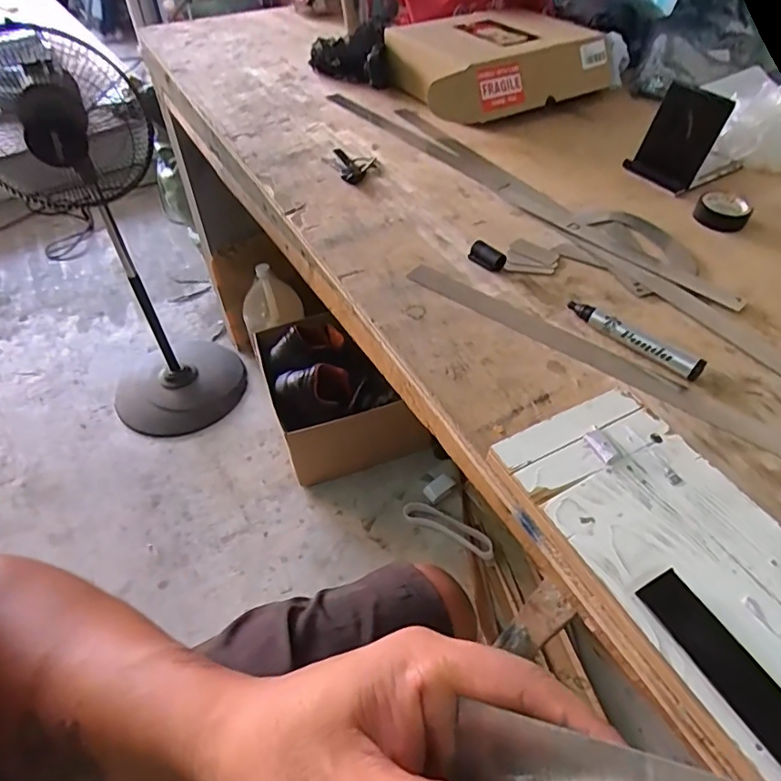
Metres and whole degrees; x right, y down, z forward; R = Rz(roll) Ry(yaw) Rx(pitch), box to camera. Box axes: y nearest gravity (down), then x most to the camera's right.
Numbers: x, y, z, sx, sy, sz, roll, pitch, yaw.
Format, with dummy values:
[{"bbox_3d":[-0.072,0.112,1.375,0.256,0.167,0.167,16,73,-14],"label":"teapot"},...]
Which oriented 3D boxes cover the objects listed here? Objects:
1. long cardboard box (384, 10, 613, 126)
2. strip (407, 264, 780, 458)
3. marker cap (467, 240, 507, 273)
[{"bbox_3d":[0.152,-0.458,0.743,0.271,0.082,0.176,-24,54,-21],"label":"long cardboard box"},{"bbox_3d":[0.200,-0.012,0.422,0.431,0.007,0.032,30,54,22],"label":"strip"},{"bbox_3d":[0.095,-0.132,0.514,0.036,0.017,0.019,27,54,21],"label":"marker cap"}]

